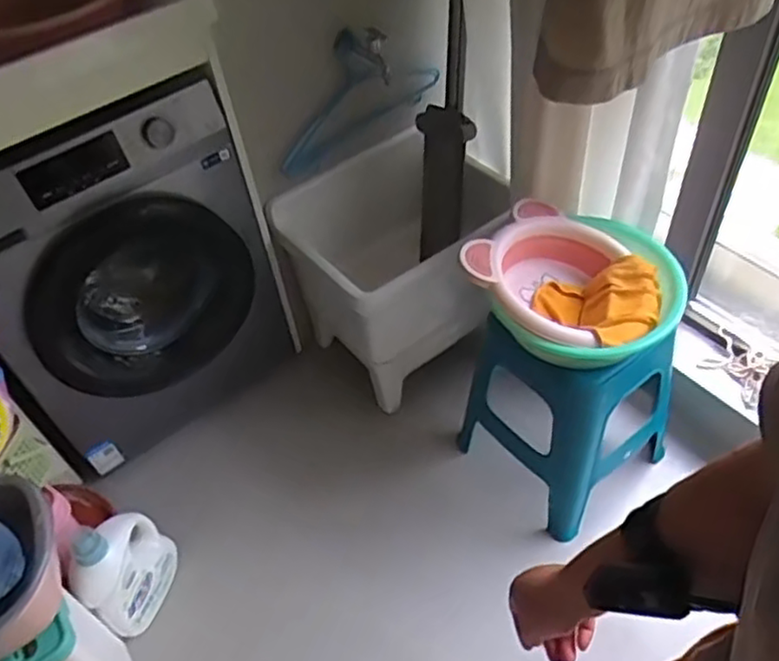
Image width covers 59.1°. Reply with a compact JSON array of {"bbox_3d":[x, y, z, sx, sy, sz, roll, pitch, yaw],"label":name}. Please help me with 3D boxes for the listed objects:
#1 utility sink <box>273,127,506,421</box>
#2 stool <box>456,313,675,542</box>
[{"bbox_3d":[0.067,-0.168,1.793,0.539,0.458,0.444,-35,53,-22],"label":"utility sink"},{"bbox_3d":[0.393,0.130,1.520,0.353,0.488,0.354,-33,53,-21],"label":"stool"}]

